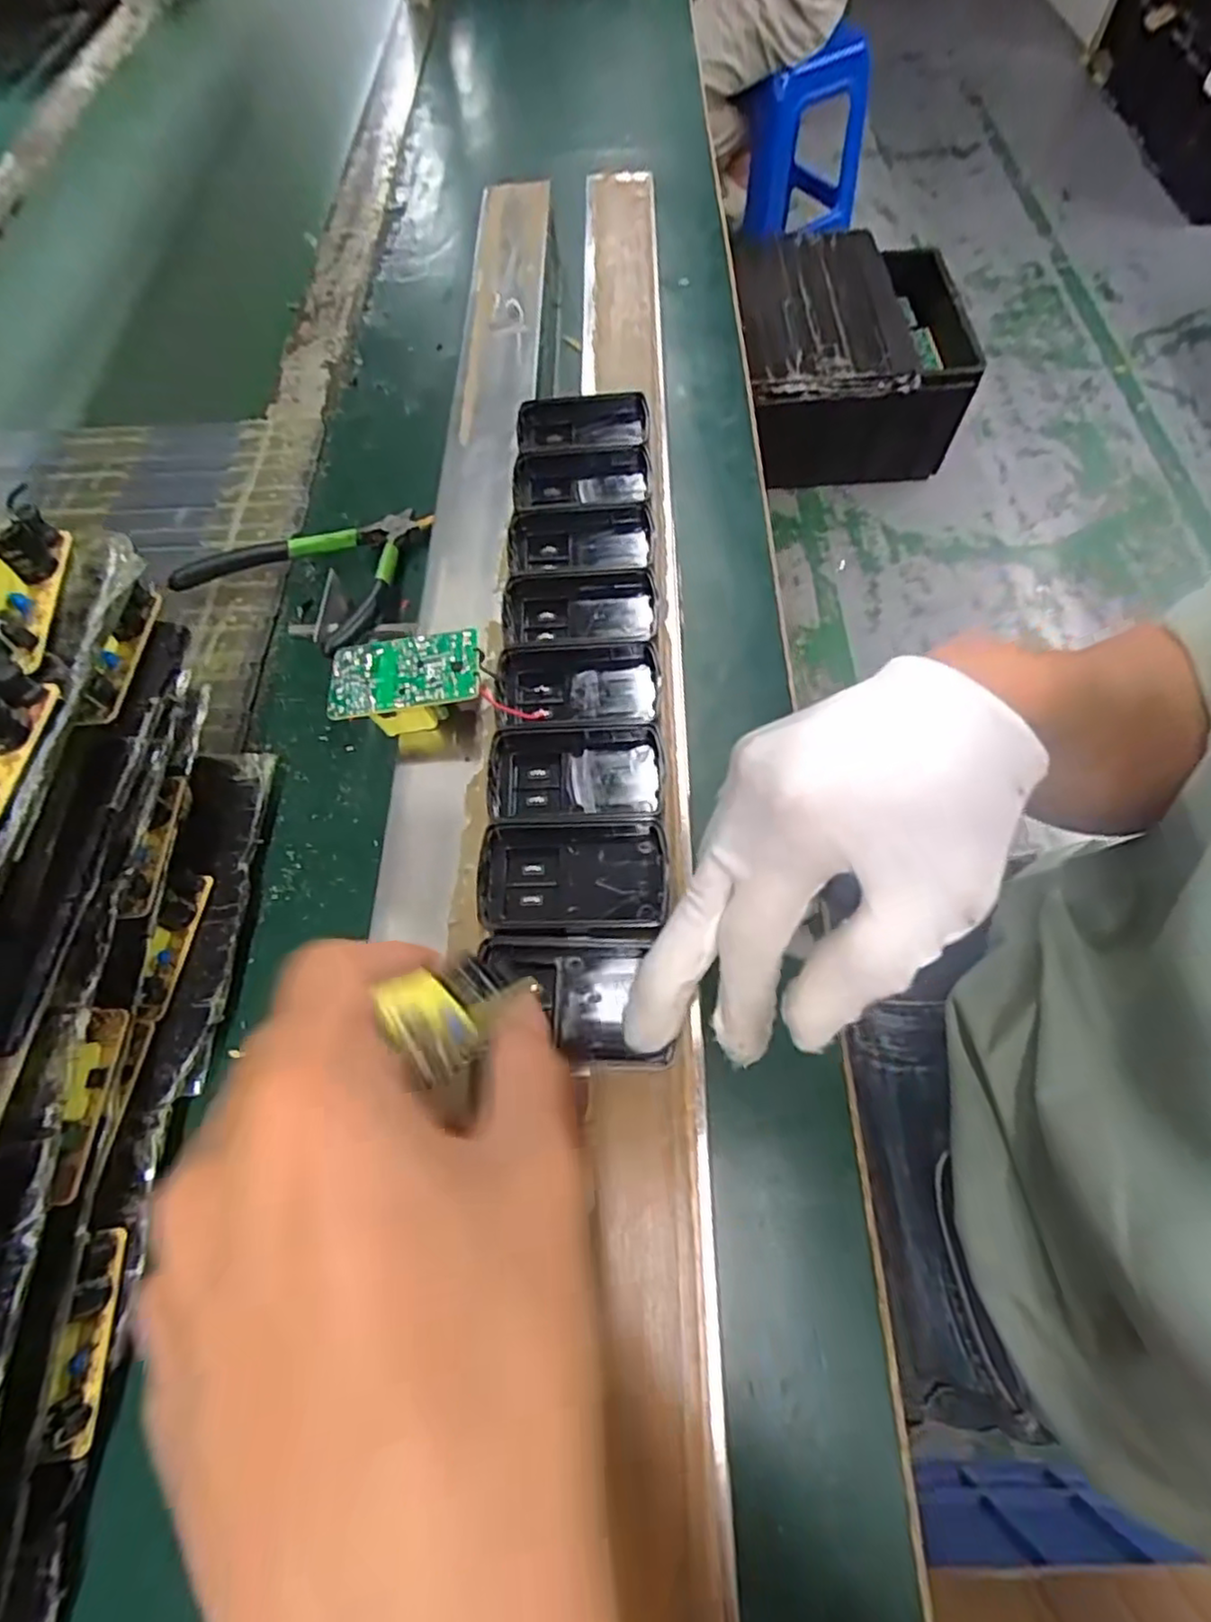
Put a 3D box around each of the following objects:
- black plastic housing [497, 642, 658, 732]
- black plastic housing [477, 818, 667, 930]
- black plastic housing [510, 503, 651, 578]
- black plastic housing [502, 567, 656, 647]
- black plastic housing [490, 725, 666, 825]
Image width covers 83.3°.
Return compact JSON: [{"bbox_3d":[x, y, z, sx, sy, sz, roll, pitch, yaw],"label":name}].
[{"bbox_3d":[-0.012,-0.054,0.298,0.069,0.014,0.041,-8,64,0],"label":"black plastic housing"},{"bbox_3d":[-0.013,0.025,0.259,0.070,0.015,0.043,-3,64,2],"label":"black plastic housing"},{"bbox_3d":[-0.012,-0.129,0.334,0.068,0.016,0.044,-3,64,2],"label":"black plastic housing"},{"bbox_3d":[-0.012,-0.092,0.318,0.069,0.017,0.039,-9,64,-1],"label":"black plastic housing"},{"bbox_3d":[-0.012,-0.015,0.279,0.070,0.014,0.045,-5,64,1],"label":"black plastic housing"}]

